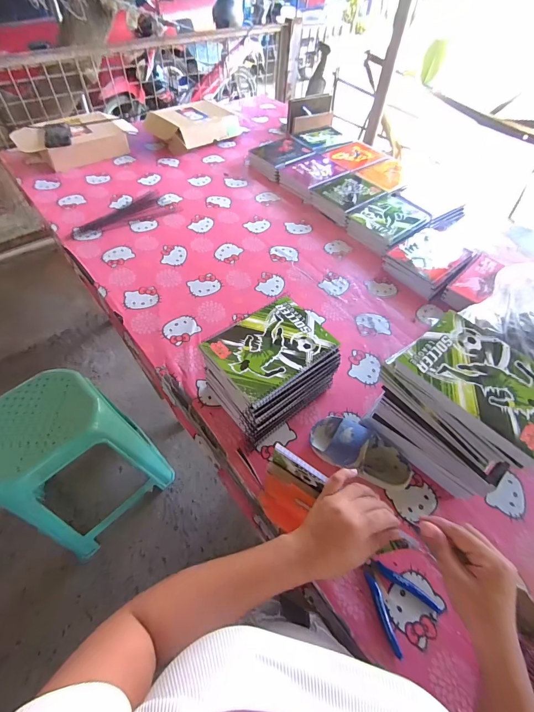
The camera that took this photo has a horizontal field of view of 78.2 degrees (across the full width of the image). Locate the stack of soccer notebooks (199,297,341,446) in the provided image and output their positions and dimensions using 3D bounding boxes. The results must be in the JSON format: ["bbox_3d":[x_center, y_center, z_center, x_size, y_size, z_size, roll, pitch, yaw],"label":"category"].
[{"bbox_3d":[0.006,0.024,0.614,0.203,0.134,0.165,-33,63,-23],"label":"stack of soccer notebooks"}]

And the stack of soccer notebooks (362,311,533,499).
[{"bbox_3d":[0.295,0.086,0.536,0.149,0.213,0.213,-35,64,-25],"label":"stack of soccer notebooks"}]

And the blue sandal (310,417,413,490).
[{"bbox_3d":[0.168,0.156,0.574,0.179,0.058,0.103,25,57,13],"label":"blue sandal"}]

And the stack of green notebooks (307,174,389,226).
[{"bbox_3d":[0.258,-0.512,1.062,0.215,0.045,0.174,-34,64,-24],"label":"stack of green notebooks"}]

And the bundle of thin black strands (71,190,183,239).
[{"bbox_3d":[-0.427,-0.420,0.981,0.304,0.011,0.139,-30,62,-22],"label":"bundle of thin black strands"}]

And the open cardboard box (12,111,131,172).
[{"bbox_3d":[-0.667,-0.753,1.149,0.357,0.083,0.224,-31,63,-23],"label":"open cardboard box"}]

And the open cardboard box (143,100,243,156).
[{"bbox_3d":[-0.278,-0.907,1.277,0.309,0.082,0.212,-32,63,-23],"label":"open cardboard box"}]

